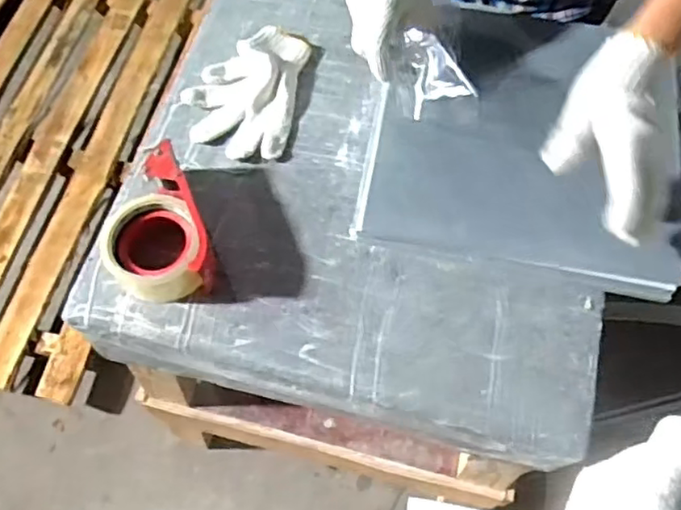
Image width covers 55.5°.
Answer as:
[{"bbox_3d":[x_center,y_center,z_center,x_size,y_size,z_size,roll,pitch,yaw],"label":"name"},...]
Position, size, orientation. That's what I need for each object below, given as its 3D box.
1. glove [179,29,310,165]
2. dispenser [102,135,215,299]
[{"bbox_3d":[-0.107,-0.186,0.725,0.118,0.025,0.175,10,66,4],"label":"glove"},{"bbox_3d":[-0.180,-0.028,0.624,0.097,0.063,0.147,-15,67,-7],"label":"dispenser"}]

